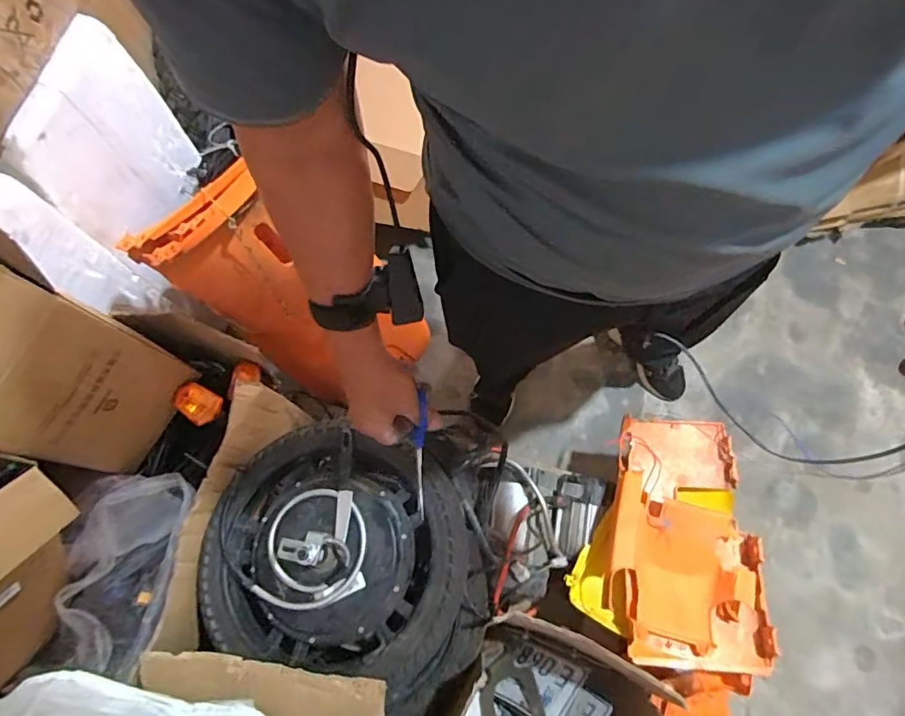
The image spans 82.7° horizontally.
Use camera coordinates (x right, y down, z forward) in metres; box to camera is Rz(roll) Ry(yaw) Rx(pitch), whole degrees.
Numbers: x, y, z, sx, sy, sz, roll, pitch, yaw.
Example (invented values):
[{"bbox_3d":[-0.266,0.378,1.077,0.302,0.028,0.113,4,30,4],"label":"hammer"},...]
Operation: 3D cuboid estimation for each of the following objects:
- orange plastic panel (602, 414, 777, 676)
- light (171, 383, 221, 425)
[{"bbox_3d":[0.407,0.318,0.937,0.275,0.073,0.418,5,72,1],"label":"orange plastic panel"},{"bbox_3d":[-0.406,0.072,0.817,0.066,0.033,0.053,48,53,-25],"label":"light"}]

